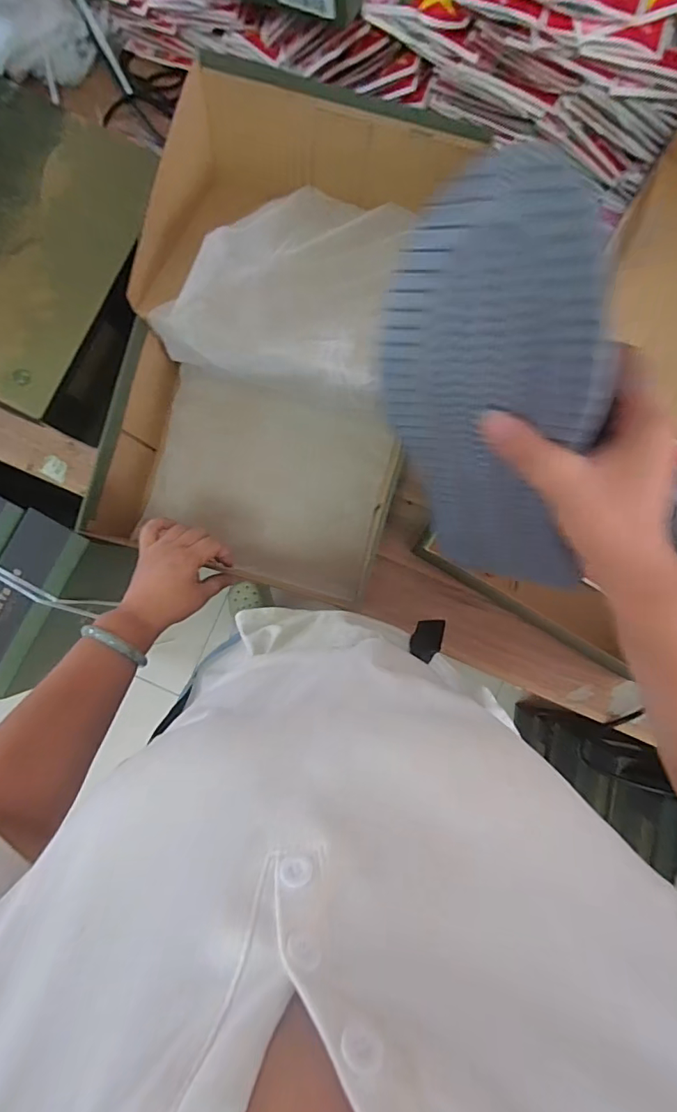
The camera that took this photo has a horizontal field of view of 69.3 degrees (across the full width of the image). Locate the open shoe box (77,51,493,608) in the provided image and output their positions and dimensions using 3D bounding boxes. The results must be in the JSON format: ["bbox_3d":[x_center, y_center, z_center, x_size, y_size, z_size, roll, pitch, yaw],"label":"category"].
[{"bbox_3d":[-0.060,-0.244,0.593,0.327,0.149,0.527,14,89,1],"label":"open shoe box"}]

